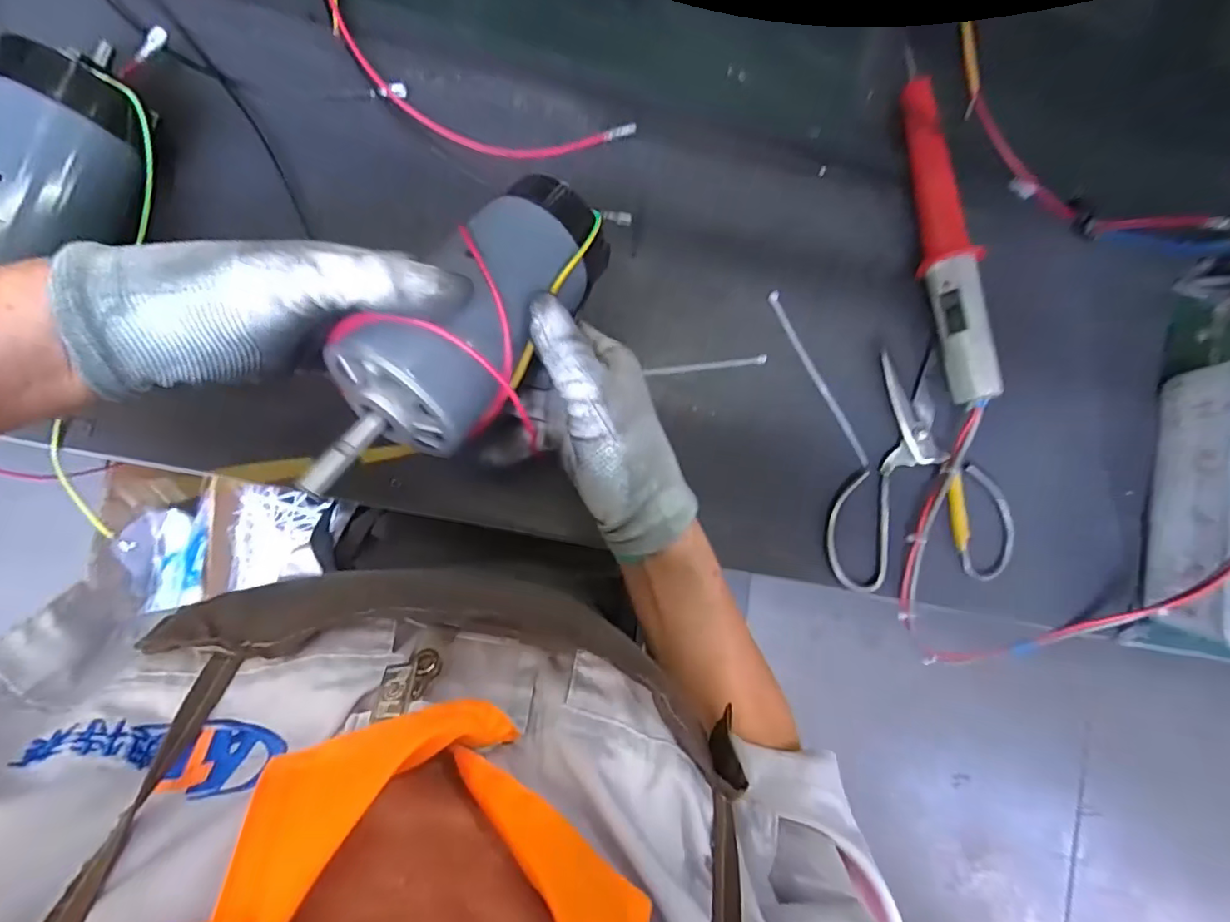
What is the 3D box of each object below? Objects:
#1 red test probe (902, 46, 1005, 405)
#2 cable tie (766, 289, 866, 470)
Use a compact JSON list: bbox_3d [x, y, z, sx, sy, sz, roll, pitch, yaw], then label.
[{"bbox_3d":[0.244,-0.177,0.410,0.032,0.040,0.267,-7,88,-8],"label":"red test probe"},{"bbox_3d":[0.155,-0.063,0.415,0.009,0.007,0.148,-30,91,-8],"label":"cable tie"}]

